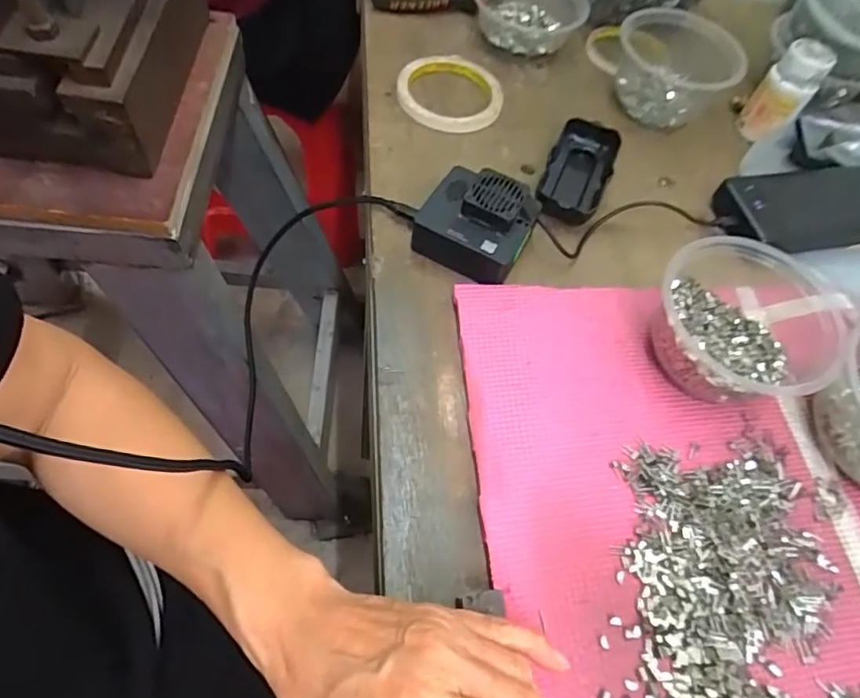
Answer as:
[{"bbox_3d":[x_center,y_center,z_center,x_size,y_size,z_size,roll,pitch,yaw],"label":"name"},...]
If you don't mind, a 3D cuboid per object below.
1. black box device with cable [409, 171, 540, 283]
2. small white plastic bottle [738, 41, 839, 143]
[{"bbox_3d":[0.033,-0.095,0.427,0.083,0.044,0.074,26,61,8],"label":"black box device with cable"},{"bbox_3d":[0.326,-0.238,0.522,0.044,0.073,0.044,-32,70,-23],"label":"small white plastic bottle"}]

